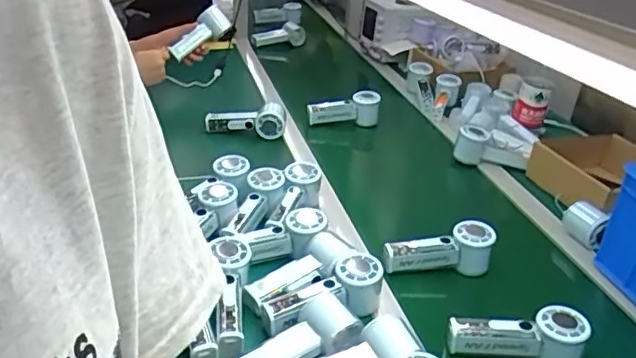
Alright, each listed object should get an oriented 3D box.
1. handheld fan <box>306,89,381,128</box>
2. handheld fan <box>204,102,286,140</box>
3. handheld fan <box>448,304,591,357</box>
[{"bbox_3d":[0.054,-0.142,1.236,0.158,0.063,0.055,-7,27,7],"label":"handheld fan"},{"bbox_3d":[-0.140,-0.104,1.134,0.155,0.061,0.048,-1,29,-12],"label":"handheld fan"},{"bbox_3d":[0.230,0.181,0.686,0.147,0.069,0.041,8,28,4],"label":"handheld fan"}]

